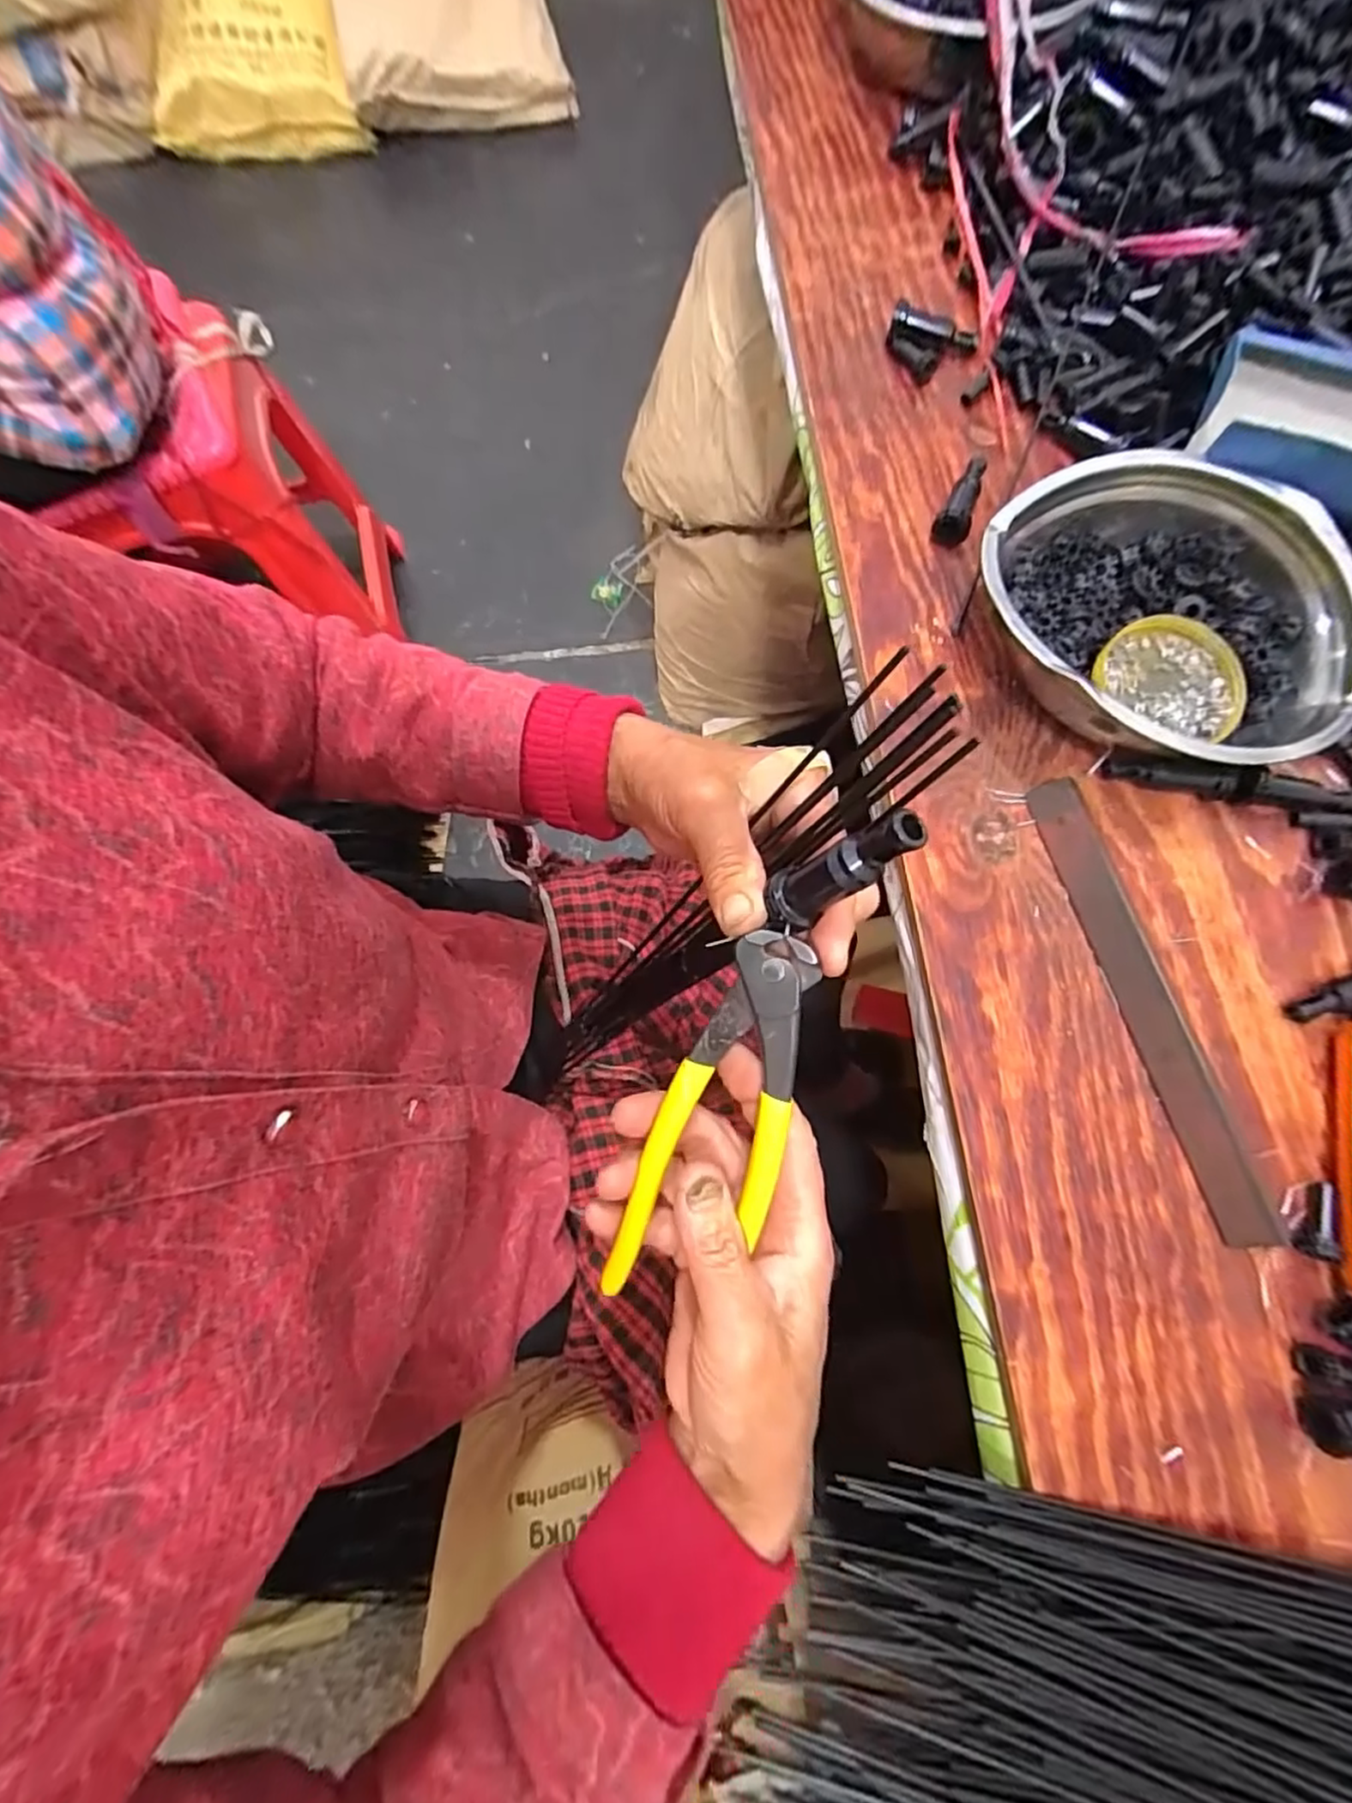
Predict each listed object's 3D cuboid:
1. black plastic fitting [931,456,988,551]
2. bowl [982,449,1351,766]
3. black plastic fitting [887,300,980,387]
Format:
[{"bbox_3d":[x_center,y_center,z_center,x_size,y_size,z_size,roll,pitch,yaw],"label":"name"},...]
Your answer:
[{"bbox_3d":[0.197,-0.273,0.465,0.022,0.017,0.070,25,78,7],"label":"black plastic fitting"},{"bbox_3d":[0.286,-0.166,0.407,0.204,0.069,0.187,0,76,1],"label":"bowl"},{"bbox_3d":[0.187,-0.409,0.499,0.064,0.022,0.044,19,77,5],"label":"black plastic fitting"}]

